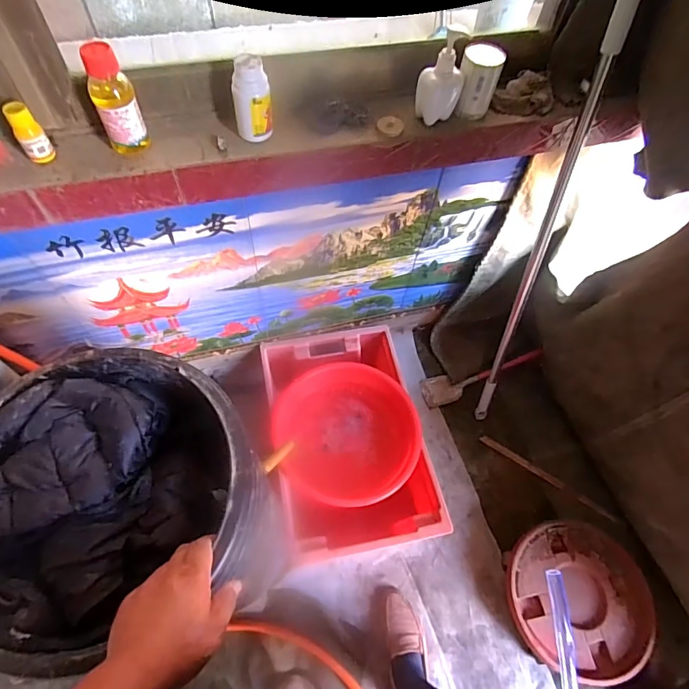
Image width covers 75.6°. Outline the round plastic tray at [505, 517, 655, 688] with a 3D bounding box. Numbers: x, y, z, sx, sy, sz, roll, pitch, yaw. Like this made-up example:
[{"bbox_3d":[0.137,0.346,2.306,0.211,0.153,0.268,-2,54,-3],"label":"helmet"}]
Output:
[{"bbox_3d":[0.578,0.628,1.098,0.325,0.058,0.338,1,62,-2],"label":"round plastic tray"}]

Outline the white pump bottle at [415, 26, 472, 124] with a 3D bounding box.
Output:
[{"bbox_3d":[0.152,-0.421,0.699,0.062,0.125,0.053,-39,70,-20],"label":"white pump bottle"}]

